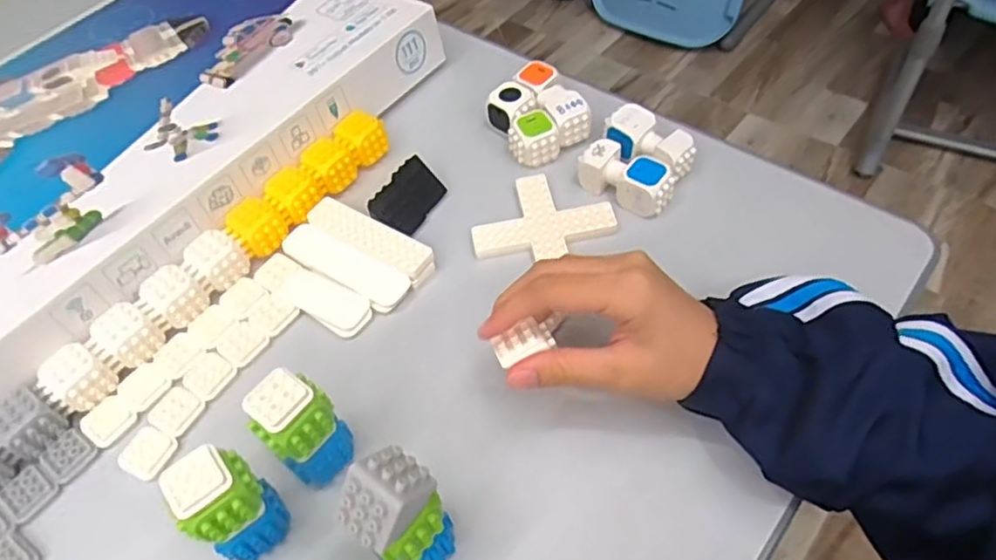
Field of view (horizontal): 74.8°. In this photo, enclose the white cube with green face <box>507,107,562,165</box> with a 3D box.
[{"bbox_3d":[0.027,-0.110,0.505,0.032,0.027,0.034,-26,55,-13],"label":"white cube with green face"}]

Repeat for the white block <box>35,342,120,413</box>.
[{"bbox_3d":[-0.266,0.061,0.413,0.035,0.027,0.031,29,61,25],"label":"white block"}]

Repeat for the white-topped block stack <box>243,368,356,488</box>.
[{"bbox_3d":[-0.102,0.082,0.350,0.036,0.078,0.032,-38,59,-21],"label":"white-topped block stack"}]

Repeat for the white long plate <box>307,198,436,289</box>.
[{"bbox_3d":[-0.093,-0.029,0.470,0.105,0.015,0.027,26,60,23],"label":"white long plate"}]

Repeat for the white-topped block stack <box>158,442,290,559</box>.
[{"bbox_3d":[-0.135,0.115,0.332,0.033,0.076,0.037,33,63,27],"label":"white-topped block stack"}]

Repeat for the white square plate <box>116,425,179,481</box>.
[{"bbox_3d":[-0.212,0.104,0.394,0.030,0.004,0.028,16,56,17],"label":"white square plate"}]

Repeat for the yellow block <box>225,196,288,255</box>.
[{"bbox_3d":[-0.177,-0.038,0.478,0.033,0.032,0.036,32,62,26],"label":"yellow block"}]

